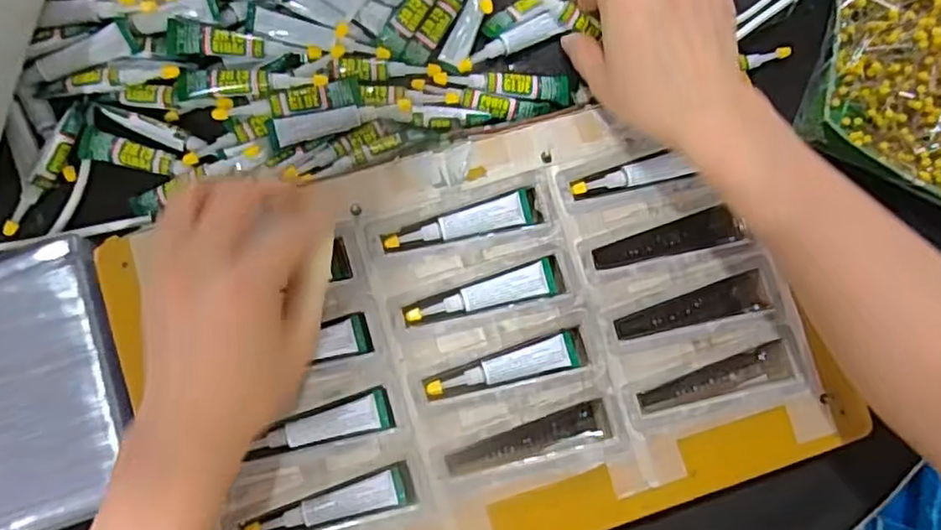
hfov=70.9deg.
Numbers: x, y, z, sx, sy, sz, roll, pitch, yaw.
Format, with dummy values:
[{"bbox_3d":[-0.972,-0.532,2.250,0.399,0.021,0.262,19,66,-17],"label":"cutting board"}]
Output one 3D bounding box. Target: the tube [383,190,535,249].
[{"bbox_3d":[-0.006,-0.024,0.374,0.086,0.006,0.019,-14,85,-7],"label":"tube"}]

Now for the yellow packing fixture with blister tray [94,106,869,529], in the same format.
[{"bbox_3d":[0.009,0.045,0.365,0.357,0.019,0.225,-17,88,-9],"label":"yellow packing fixture with blister tray"}]

